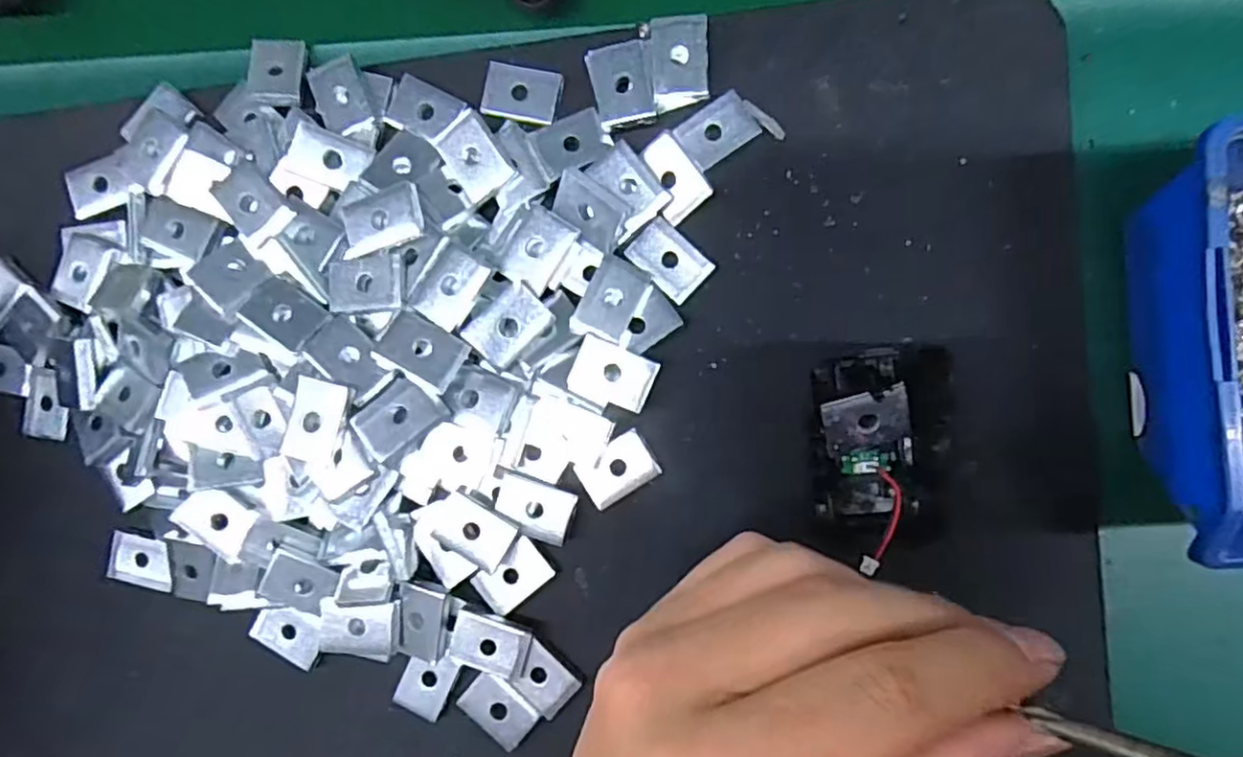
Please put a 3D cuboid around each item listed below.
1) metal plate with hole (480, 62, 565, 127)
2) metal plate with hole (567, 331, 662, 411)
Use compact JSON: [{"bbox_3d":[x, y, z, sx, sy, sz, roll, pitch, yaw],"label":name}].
[{"bbox_3d":[-0.037,-0.106,0.250,0.028,0.004,0.021,12,90,6],"label":"metal plate with hole"},{"bbox_3d":[-0.003,-0.001,0.240,0.028,0.004,0.021,24,92,1],"label":"metal plate with hole"}]

